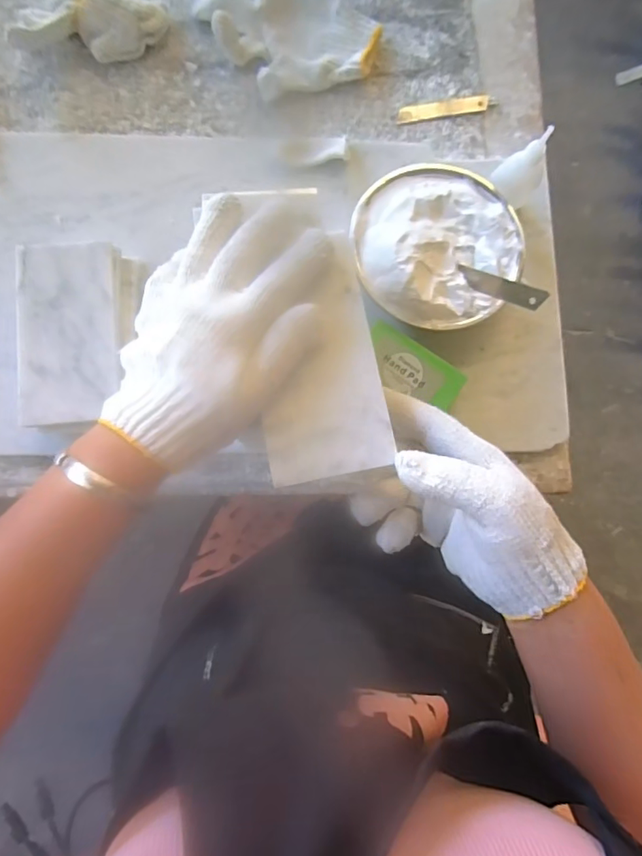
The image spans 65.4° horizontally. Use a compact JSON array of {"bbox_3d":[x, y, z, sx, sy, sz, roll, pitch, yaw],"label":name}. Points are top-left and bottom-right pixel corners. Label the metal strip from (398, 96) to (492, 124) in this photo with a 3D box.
[{"bbox_3d":[0.121,-0.318,0.495,0.091,0.005,0.018,-12,82,-5],"label":"metal strip"}]

